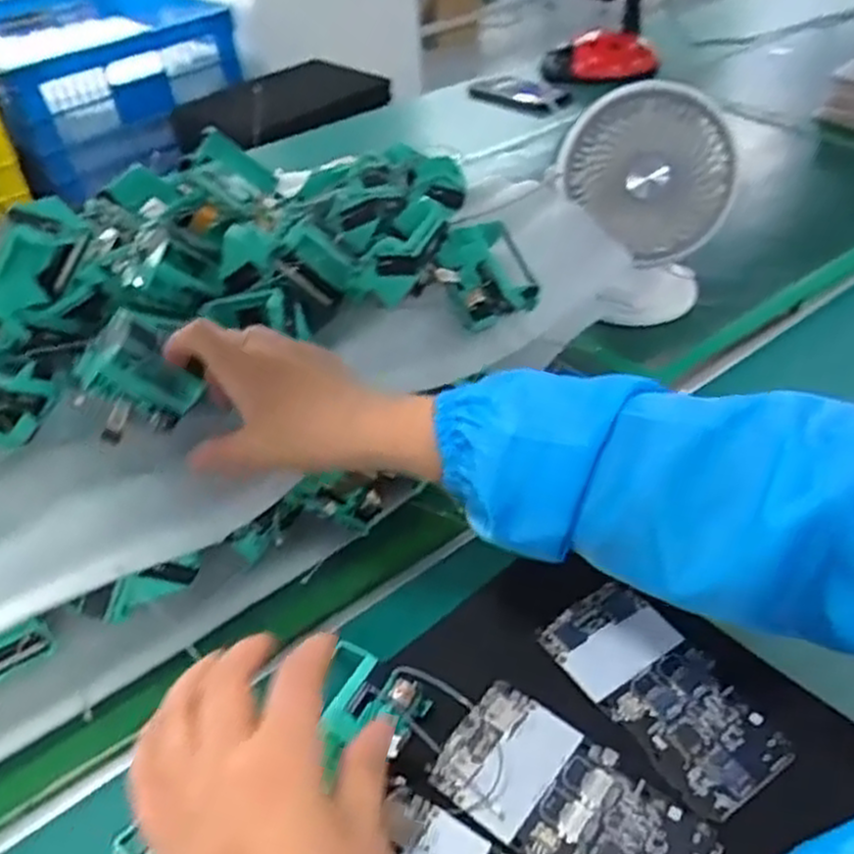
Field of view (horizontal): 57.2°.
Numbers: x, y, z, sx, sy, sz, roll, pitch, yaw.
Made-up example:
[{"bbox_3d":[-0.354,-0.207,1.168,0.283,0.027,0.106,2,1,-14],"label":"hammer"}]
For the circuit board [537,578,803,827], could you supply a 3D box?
[{"bbox_3d":[0.126,0.139,0.422,0.066,0.009,0.130,-27,45,-24],"label":"circuit board"}]

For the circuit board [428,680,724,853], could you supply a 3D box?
[{"bbox_3d":[0.069,0.181,0.376,0.128,0.009,0.067,26,49,31],"label":"circuit board"}]

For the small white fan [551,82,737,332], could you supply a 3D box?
[{"bbox_3d":[0.197,-0.199,0.698,0.113,0.190,0.124,-13,41,-10],"label":"small white fan"}]

